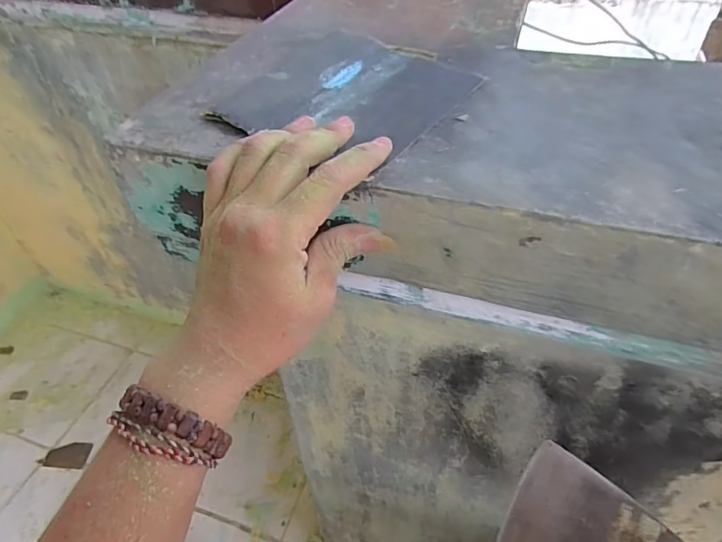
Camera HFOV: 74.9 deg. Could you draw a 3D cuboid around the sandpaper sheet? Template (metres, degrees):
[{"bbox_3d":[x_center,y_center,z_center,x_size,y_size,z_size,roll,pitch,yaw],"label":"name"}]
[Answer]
[{"bbox_3d":[-0.004,-0.118,0.311,0.126,0.005,0.144,27,53,20],"label":"sandpaper sheet"}]

